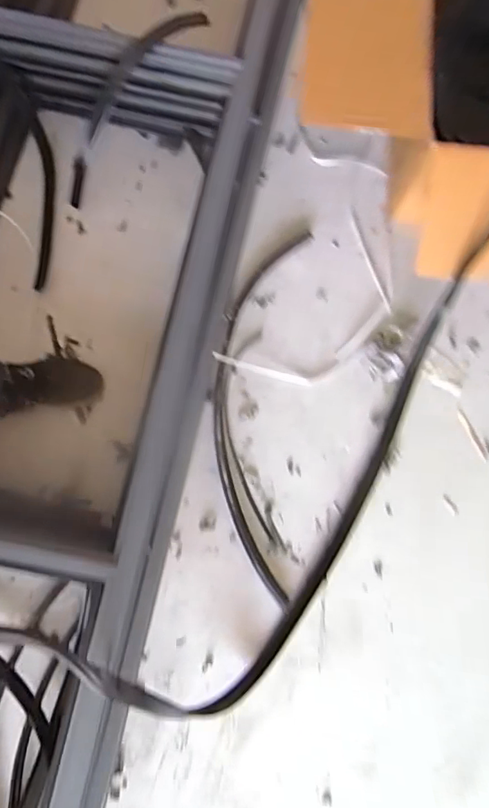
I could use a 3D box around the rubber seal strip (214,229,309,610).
[{"bbox_3d":[0.025,0.000,1.032,0.171,0.026,0.781,5,78,-1],"label":"rubber seal strip"}]

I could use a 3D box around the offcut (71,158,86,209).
[{"bbox_3d":[-0.382,-0.504,1.134,0.025,0.011,0.109,8,93,0],"label":"offcut"}]

